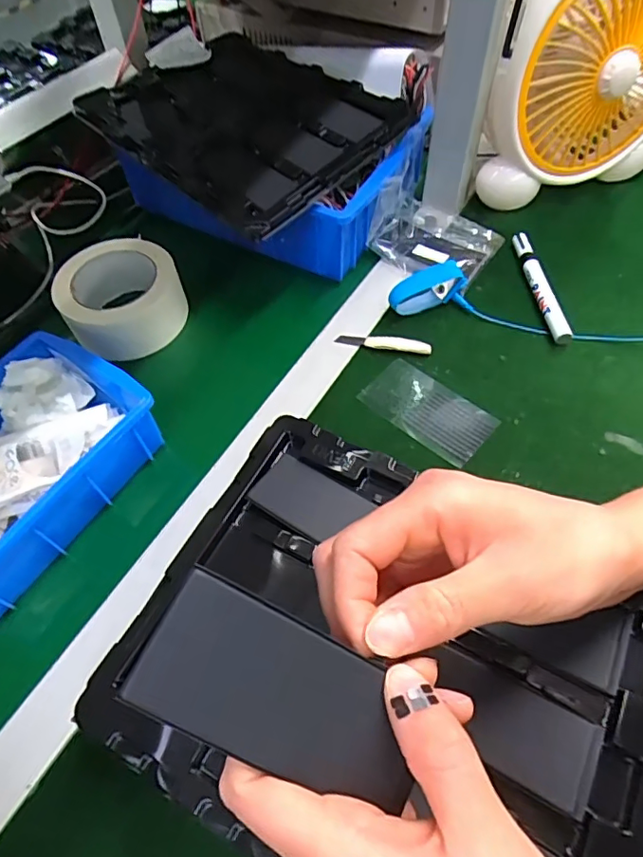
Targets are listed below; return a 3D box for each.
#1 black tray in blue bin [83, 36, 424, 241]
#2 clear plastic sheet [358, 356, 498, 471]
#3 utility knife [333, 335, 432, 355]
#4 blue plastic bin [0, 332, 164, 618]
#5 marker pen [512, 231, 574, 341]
[{"bbox_3d":[-0.076,-0.304,0.524,0.269,0.034,0.212,37,66,22],"label":"black tray in blue bin"},{"bbox_3d":[0.091,-0.018,0.454,0.108,0.004,0.059,36,67,23],"label":"clear plastic sheet"},{"bbox_3d":[0.057,-0.080,0.491,0.088,0.008,0.012,9,59,9],"label":"utility knife"},{"bbox_3d":[-0.237,0.029,0.402,0.147,0.062,0.203,28,63,20],"label":"blue plastic bin"},{"bbox_3d":[0.213,-0.140,0.514,0.015,0.019,0.137,-7,57,0],"label":"marker pen"}]

